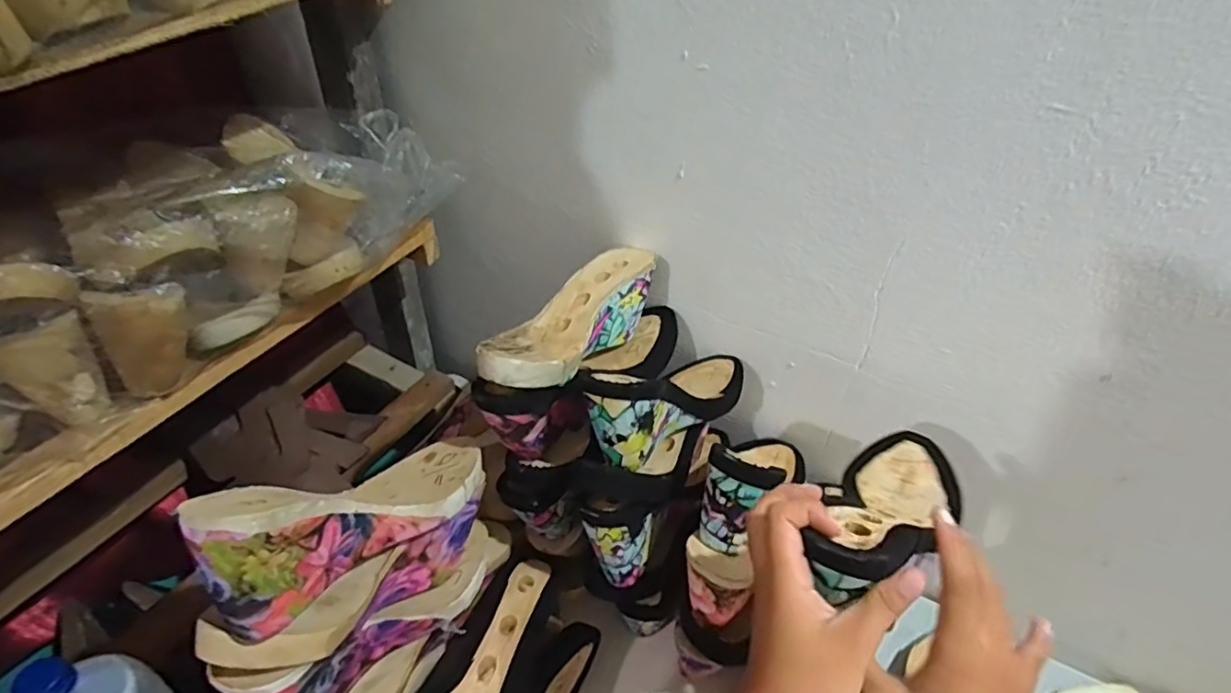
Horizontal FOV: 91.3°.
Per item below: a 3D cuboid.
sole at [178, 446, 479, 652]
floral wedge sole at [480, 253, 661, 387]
[{"bbox_3d":[-0.194,0.134,0.438,0.080,0.246,0.121,19,88,19],"label":"sole"},{"bbox_3d":[-0.044,-0.020,0.573,0.077,0.078,0.232,21,44,21],"label":"floral wedge sole"}]

